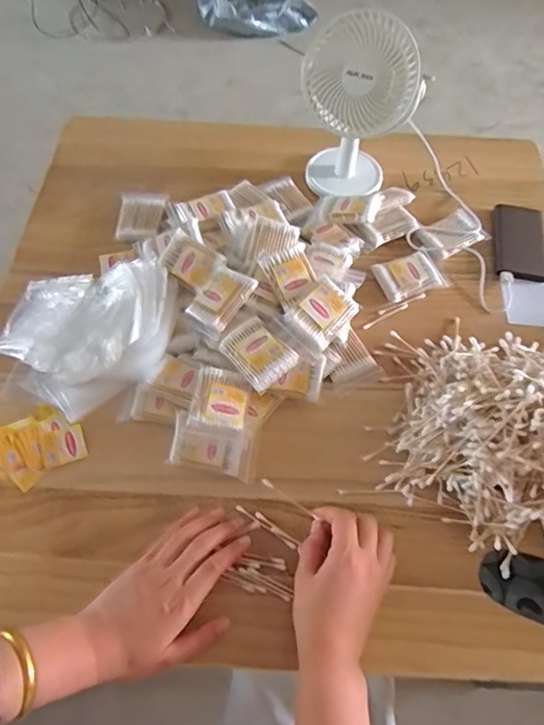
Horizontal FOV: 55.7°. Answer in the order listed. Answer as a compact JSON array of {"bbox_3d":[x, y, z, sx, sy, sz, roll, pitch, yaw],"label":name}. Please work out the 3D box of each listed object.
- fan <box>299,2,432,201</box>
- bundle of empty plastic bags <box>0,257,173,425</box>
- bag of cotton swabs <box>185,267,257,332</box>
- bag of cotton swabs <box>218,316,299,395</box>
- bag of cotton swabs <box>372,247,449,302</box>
[{"bbox_3d":[0.118,-0.338,0.699,0.149,0.216,0.090,14,60,6],"label":"fan"},{"bbox_3d":[-0.223,-0.034,0.602,0.210,0.051,0.190,1,59,-1],"label":"bundle of empty plastic bags"},{"bbox_3d":[-0.058,-0.073,0.602,0.057,0.021,0.075,31,81,29],"label":"bag of cotton swabs"},{"bbox_3d":[-0.015,-0.012,0.565,0.060,0.018,0.077,-34,66,-20],"label":"bag of cotton swabs"},{"bbox_3d":[0.183,-0.115,0.677,0.083,0.018,0.061,-17,61,-11],"label":"bag of cotton swabs"}]

